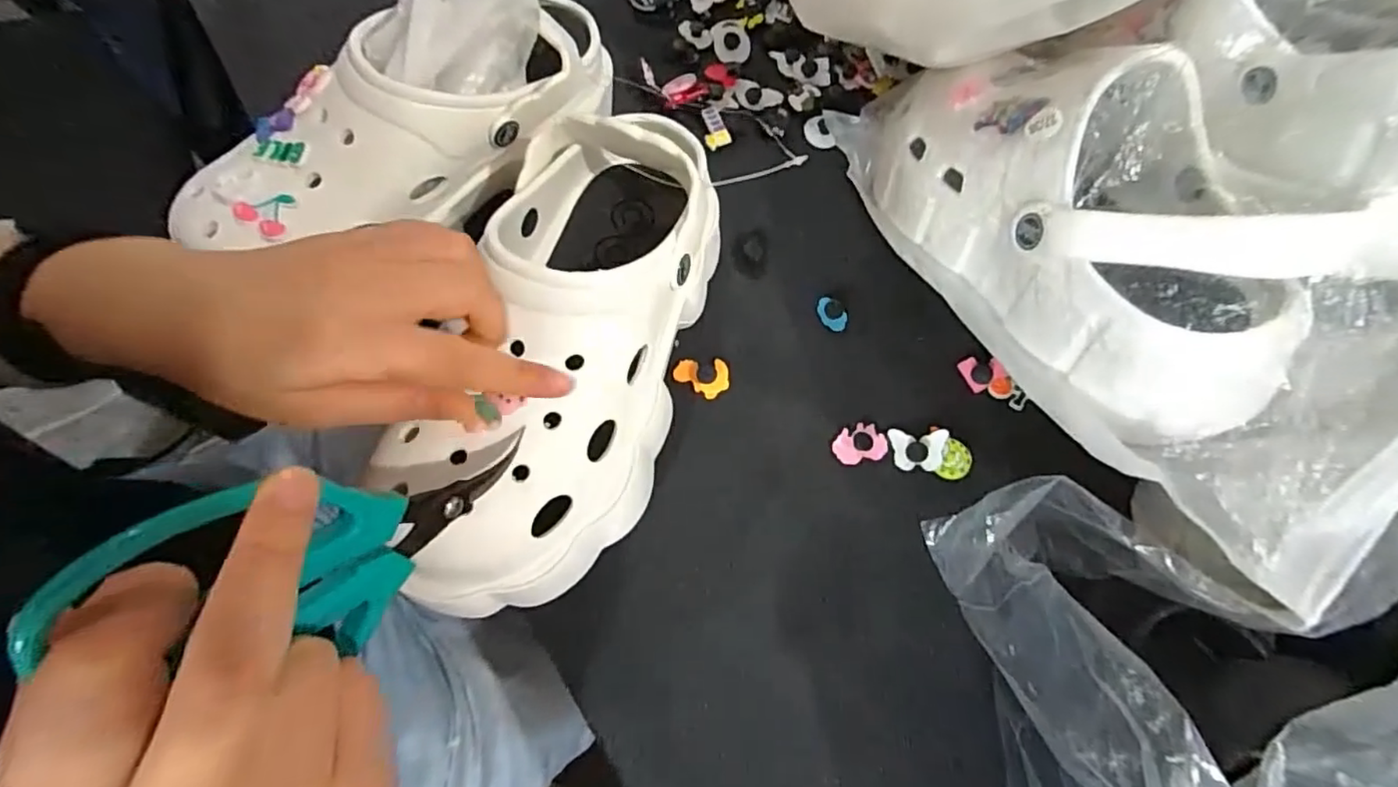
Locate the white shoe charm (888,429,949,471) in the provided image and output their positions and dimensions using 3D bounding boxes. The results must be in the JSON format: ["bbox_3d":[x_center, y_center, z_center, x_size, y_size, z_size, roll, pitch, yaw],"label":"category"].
[{"bbox_3d":[0.125,0.032,0.343,0.029,0.012,0.023,5,71,-2],"label":"white shoe charm"}]

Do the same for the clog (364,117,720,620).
[{"bbox_3d":[-0.063,-0.014,0.298,0.098,0.100,0.238,16,75,4],"label":"clog"}]

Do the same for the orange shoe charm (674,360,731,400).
[{"bbox_3d":[0.001,-0.009,0.357,0.031,0.007,0.022,1,71,-3],"label":"orange shoe charm"}]

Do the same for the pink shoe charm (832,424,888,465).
[{"bbox_3d":[0.092,0.029,0.348,0.031,0.005,0.022,-8,71,-6],"label":"pink shoe charm"}]

